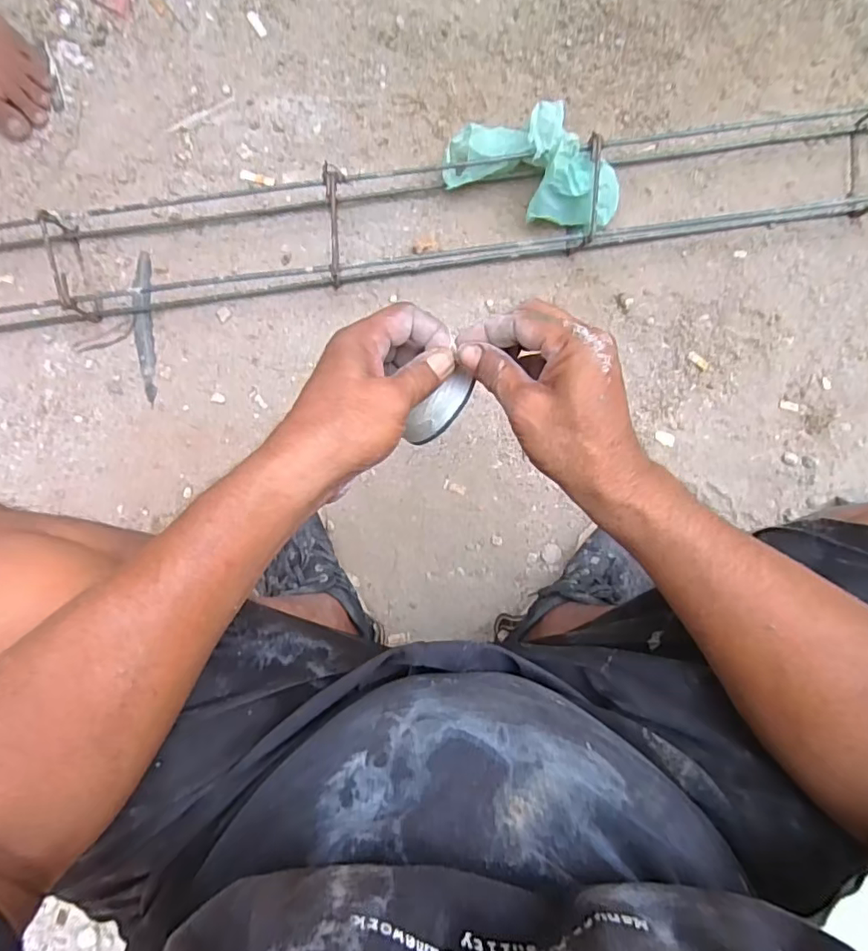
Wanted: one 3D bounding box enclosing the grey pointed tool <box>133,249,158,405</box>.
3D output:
[{"bbox_3d":[-0.359,-0.182,0.702,0.023,0.009,0.183,-1,90,1],"label":"grey pointed tool"}]

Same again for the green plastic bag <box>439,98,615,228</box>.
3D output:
[{"bbox_3d":[0.118,-0.359,0.657,0.205,0.079,0.106,19,91,0],"label":"green plastic bag"}]

